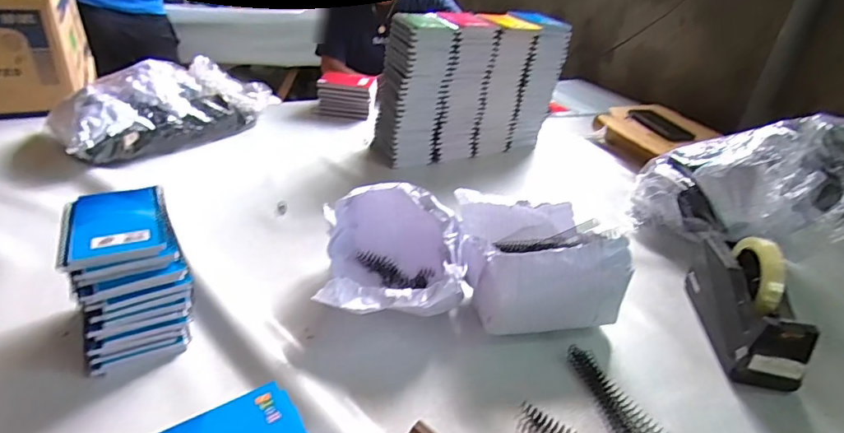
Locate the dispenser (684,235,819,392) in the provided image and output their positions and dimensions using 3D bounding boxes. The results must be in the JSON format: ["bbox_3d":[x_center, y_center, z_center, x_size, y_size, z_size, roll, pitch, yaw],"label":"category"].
[{"bbox_3d":[0.417,0.106,0.619,0.068,0.121,0.191,10,29,6],"label":"dispenser"}]

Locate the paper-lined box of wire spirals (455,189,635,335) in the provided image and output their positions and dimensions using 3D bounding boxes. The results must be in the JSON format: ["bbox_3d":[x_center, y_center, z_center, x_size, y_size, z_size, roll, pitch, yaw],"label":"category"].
[{"bbox_3d":[0.146,0.051,0.664,0.170,0.128,0.204,0,30,-12],"label":"paper-lined box of wire spirals"}]

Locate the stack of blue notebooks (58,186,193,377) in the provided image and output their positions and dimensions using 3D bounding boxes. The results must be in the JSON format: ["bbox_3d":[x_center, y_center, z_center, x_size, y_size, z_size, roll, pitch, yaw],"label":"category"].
[{"bbox_3d":[-0.322,0.064,0.540,0.105,0.139,0.135,-11,34,-28],"label":"stack of blue notebooks"}]

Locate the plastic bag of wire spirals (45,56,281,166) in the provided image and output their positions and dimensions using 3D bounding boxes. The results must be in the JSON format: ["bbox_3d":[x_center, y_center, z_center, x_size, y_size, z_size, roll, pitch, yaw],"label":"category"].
[{"bbox_3d":[-0.516,-0.233,1.012,0.178,0.135,0.435,26,35,31],"label":"plastic bag of wire spirals"}]

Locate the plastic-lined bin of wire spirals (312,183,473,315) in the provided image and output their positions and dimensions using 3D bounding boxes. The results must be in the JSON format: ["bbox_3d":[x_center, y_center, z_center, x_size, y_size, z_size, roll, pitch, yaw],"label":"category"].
[{"bbox_3d":[-0.034,0.046,0.640,0.180,0.128,0.216,4,29,-4],"label":"plastic-lined bin of wire spirals"}]

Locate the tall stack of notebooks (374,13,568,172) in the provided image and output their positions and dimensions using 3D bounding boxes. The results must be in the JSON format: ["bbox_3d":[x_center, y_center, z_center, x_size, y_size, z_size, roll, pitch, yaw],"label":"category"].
[{"bbox_3d":[0.100,-0.279,1.060,0.400,0.287,0.140,-9,33,-26],"label":"tall stack of notebooks"}]

